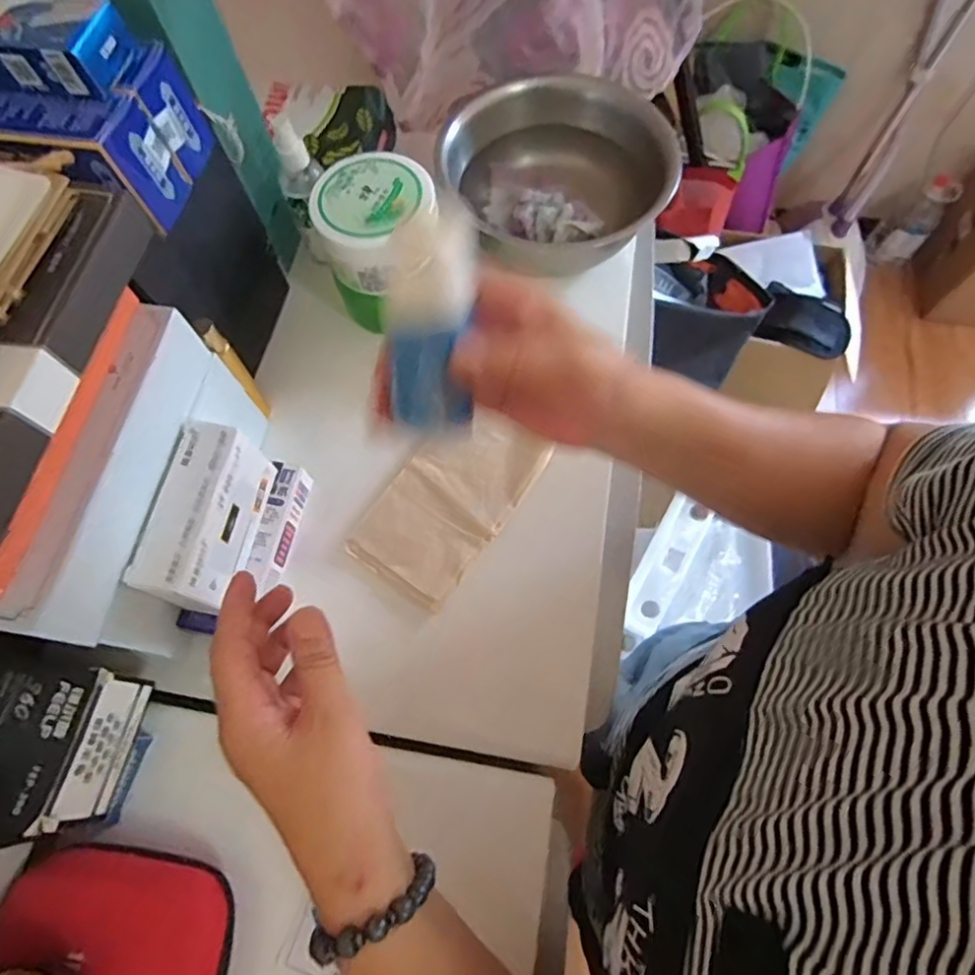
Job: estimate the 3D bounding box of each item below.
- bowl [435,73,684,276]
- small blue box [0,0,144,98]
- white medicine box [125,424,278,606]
[{"bbox_3d":[0.072,-0.279,0.538,0.192,0.073,0.182,-1,69,2],"label":"bowl"},{"bbox_3d":[-0.265,-0.242,0.315,0.141,0.027,0.047,11,69,6],"label":"small blue box"},{"bbox_3d":[-0.186,0.020,0.393,0.039,0.073,0.115,9,69,5],"label":"white medicine box"}]

